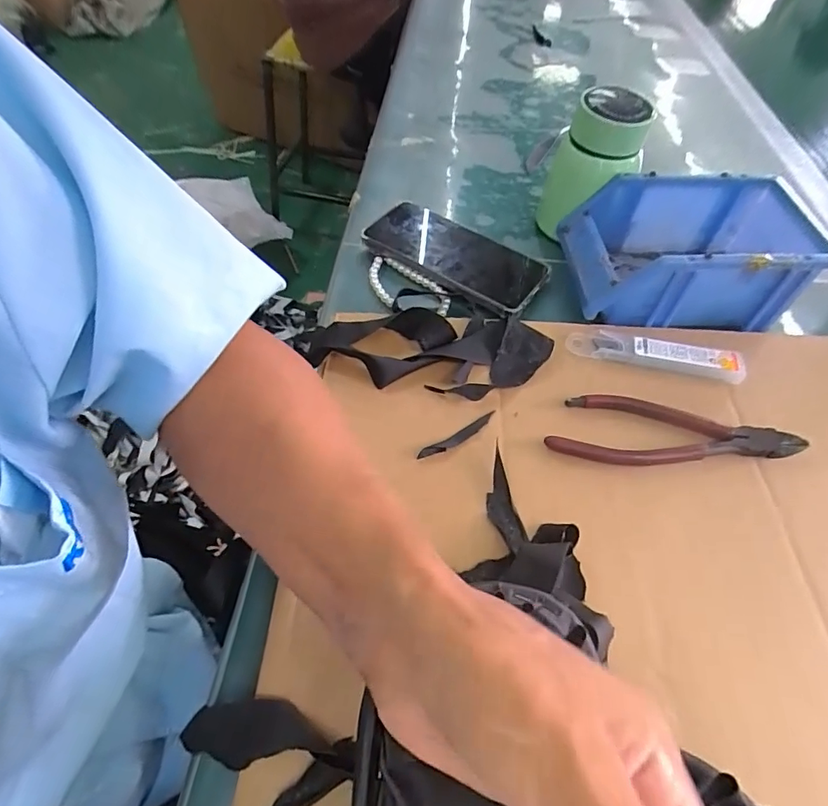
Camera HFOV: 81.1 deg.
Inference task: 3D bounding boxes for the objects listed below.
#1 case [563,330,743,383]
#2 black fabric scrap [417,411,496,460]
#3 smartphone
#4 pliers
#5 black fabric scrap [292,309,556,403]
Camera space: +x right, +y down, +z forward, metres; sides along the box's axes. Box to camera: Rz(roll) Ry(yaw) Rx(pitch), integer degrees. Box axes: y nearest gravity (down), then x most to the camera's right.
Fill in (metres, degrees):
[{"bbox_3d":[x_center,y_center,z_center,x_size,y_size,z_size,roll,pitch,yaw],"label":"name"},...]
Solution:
[{"bbox_3d":[0.180,-0.037,0.363,0.125,0.011,0.026,12,55,6],"label":"case"},{"bbox_3d":[0.030,0.022,0.324,0.063,0.005,0.009,-29,61,-20],"label":"black fabric scrap"},{"bbox_3d":[0.037,-0.134,0.433,0.158,0.010,0.083,29,56,15],"label":"smartphone"},{"bbox_3d":[0.175,0.020,0.328,0.168,0.009,0.052,5,55,1],"label":"pliers"},{"bbox_3d":[0.007,-0.044,0.362,0.182,0.018,0.075,8,55,4],"label":"black fabric scrap"}]

